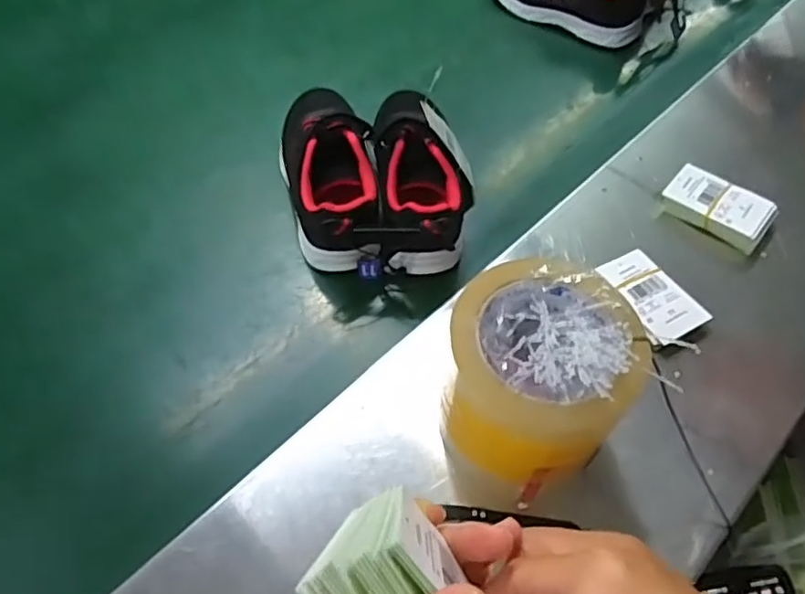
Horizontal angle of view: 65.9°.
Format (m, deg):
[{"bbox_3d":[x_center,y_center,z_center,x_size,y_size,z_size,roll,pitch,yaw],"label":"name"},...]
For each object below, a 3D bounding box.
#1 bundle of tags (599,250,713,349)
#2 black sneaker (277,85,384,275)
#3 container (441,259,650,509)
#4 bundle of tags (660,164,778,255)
[{"bbox_3d":[0.194,-0.002,0.482,0.054,0.011,0.080,-19,56,-13],"label":"bundle of tags"},{"bbox_3d":[-0.063,-0.109,0.530,0.073,0.062,0.201,-13,55,-9],"label":"black sneaker"},{"bbox_3d":[0.074,0.054,0.373,0.111,0.121,0.107,5,54,4],"label":"container"},{"bbox_3d":[0.268,-0.077,0.529,0.083,0.016,0.050,34,61,23],"label":"bundle of tags"}]

